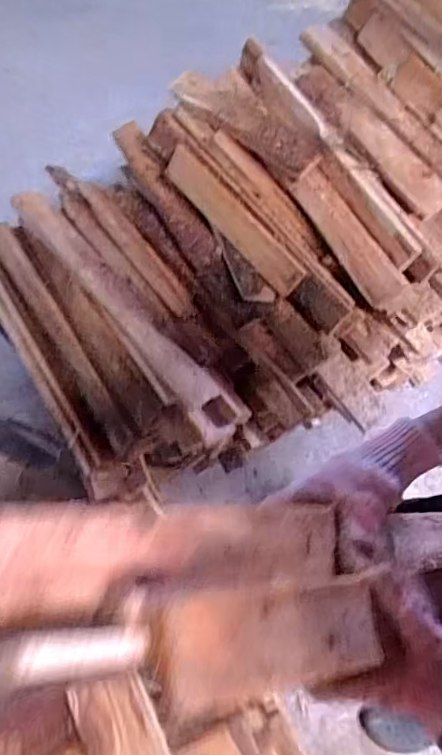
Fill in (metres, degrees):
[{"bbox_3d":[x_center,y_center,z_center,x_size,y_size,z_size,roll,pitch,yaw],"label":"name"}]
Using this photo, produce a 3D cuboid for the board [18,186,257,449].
[{"bbox_3d":[-0.174,-0.133,0.869,0.071,0.037,0.554,-39,71,-14],"label":"board"}]

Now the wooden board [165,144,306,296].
[{"bbox_3d":[0.019,-0.261,0.881,0.061,0.020,0.321,-46,71,16],"label":"wooden board"}]

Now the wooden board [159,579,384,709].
[{"bbox_3d":[0.034,0.154,0.324,0.150,0.013,0.054,7,63,-29],"label":"wooden board"}]

